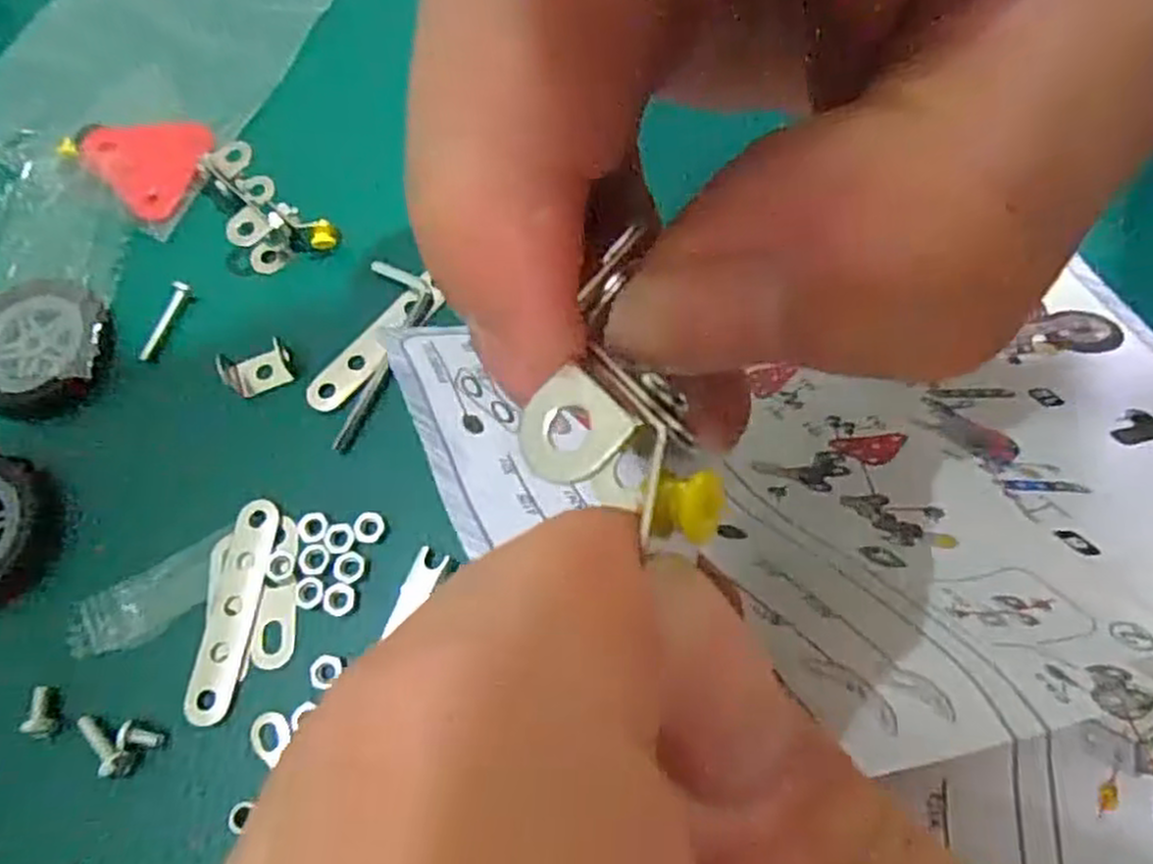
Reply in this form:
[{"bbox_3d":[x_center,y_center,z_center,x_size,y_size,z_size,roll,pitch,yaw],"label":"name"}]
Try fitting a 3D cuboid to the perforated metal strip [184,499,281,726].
[{"bbox_3d":[-0.077,0.039,0.174,0.011,0.004,0.048,4,66,7],"label":"perforated metal strip"}]

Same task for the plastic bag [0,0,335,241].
[{"bbox_3d":[-0.125,-0.119,0.237,0.080,0.009,0.114,21,70,8],"label":"plastic bag"}]

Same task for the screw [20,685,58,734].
[{"bbox_3d":[-0.115,0.060,0.168,0.006,0.004,0.010,-16,56,-6],"label":"screw"}]

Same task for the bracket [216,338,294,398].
[{"bbox_3d":[-0.081,-0.016,0.196,0.019,0.006,0.012,-11,65,0],"label":"bracket"}]

